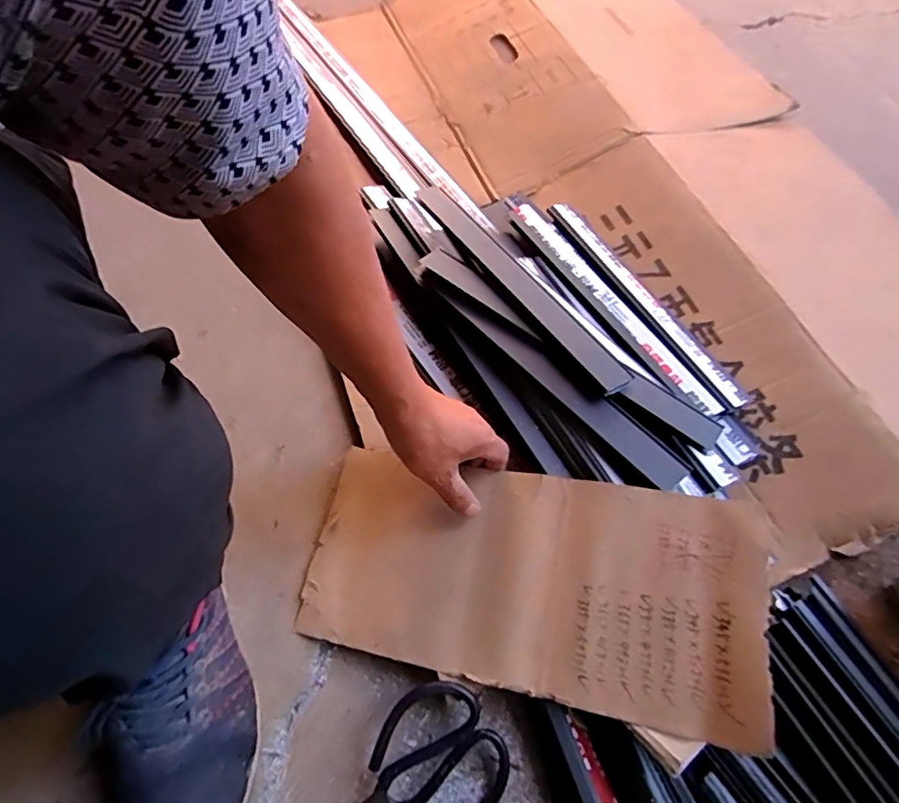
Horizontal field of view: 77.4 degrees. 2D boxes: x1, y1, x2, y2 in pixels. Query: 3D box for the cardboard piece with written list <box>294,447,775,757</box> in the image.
[{"bbox_3d":[0.062,0.154,0.500,0.386,0.016,0.184,7,68,18],"label":"cardboard piece with written list"}]

